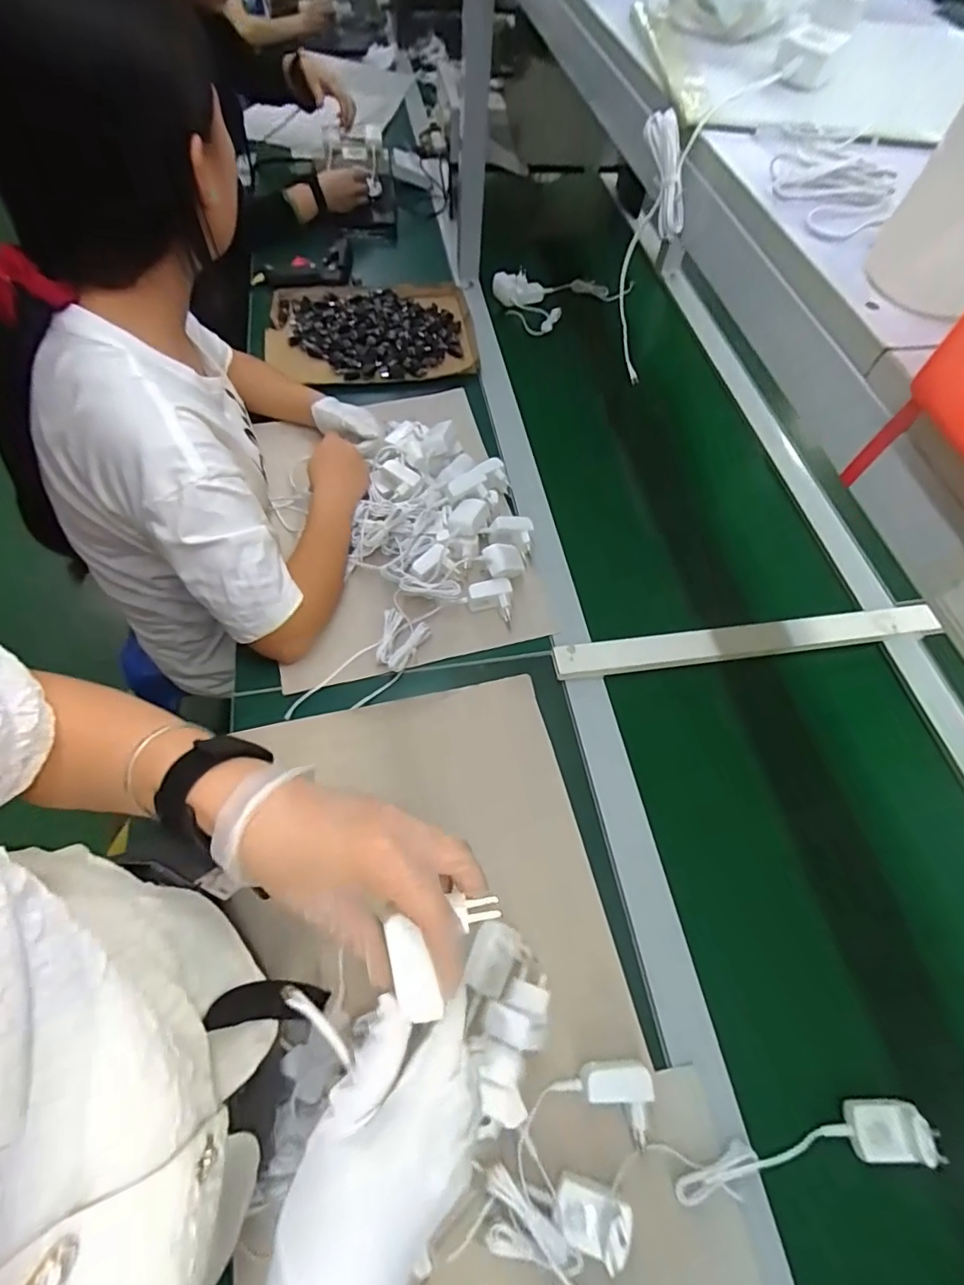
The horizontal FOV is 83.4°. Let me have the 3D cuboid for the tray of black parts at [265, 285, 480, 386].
[{"bbox_3d":[-0.196,-0.556,0.972,0.366,0.044,0.285,-9,59,-6],"label":"tray of black parts"}]

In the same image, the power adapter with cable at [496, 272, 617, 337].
[{"bbox_3d":[0.153,-0.713,1.099,0.252,0.057,0.138,-33,64,-19],"label":"power adapter with cable"}]

